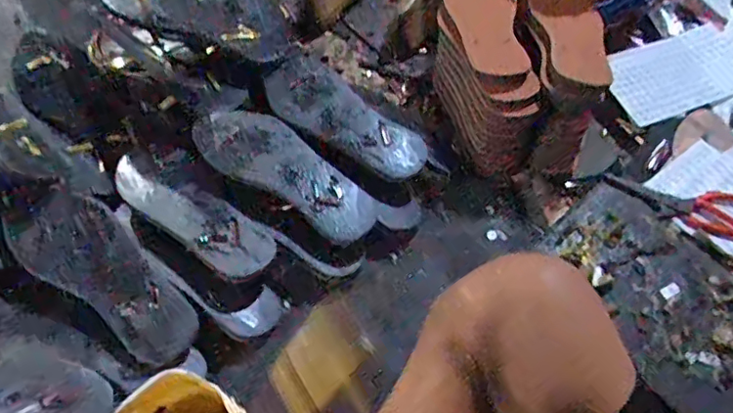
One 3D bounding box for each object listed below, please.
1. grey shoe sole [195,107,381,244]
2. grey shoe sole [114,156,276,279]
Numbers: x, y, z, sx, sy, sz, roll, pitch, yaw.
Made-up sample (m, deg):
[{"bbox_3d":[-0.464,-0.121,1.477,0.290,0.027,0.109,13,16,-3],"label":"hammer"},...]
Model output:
[{"bbox_3d":[-0.097,-0.046,0.676,0.240,0.033,0.087,30,61,15],"label":"grey shoe sole"},{"bbox_3d":[-0.205,0.004,0.649,0.239,0.025,0.074,36,63,18],"label":"grey shoe sole"}]

